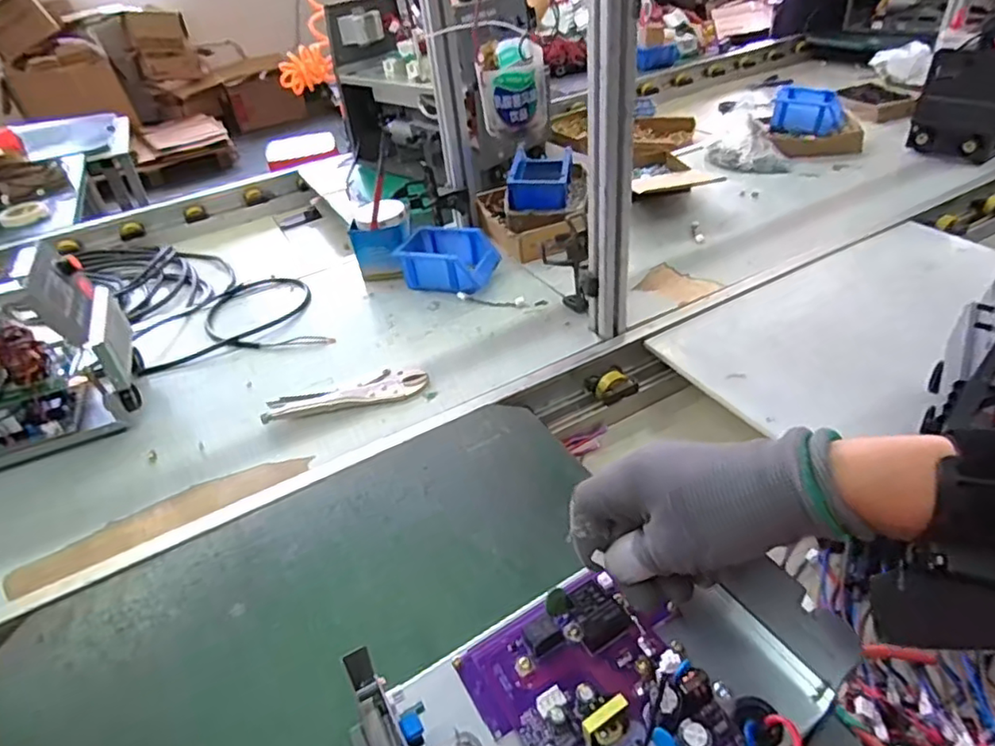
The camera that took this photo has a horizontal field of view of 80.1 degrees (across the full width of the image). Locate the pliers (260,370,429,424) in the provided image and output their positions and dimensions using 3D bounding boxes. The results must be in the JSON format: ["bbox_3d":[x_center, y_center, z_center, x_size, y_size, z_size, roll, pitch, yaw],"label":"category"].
[{"bbox_3d":[-0.200,0.031,0.795,0.212,0.015,0.056,-12,40,-7],"label":"pliers"}]

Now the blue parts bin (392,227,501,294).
[{"bbox_3d":[-0.084,-0.195,1.018,0.157,0.065,0.116,6,41,14],"label":"blue parts bin"}]

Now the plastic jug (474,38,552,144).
[{"bbox_3d":[0.016,-0.274,0.578,0.064,0.079,0.057,-5,39,3],"label":"plastic jug"}]

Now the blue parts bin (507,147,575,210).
[{"bbox_3d":[0.082,-0.357,1.082,0.110,0.065,0.135,3,40,12],"label":"blue parts bin"}]

